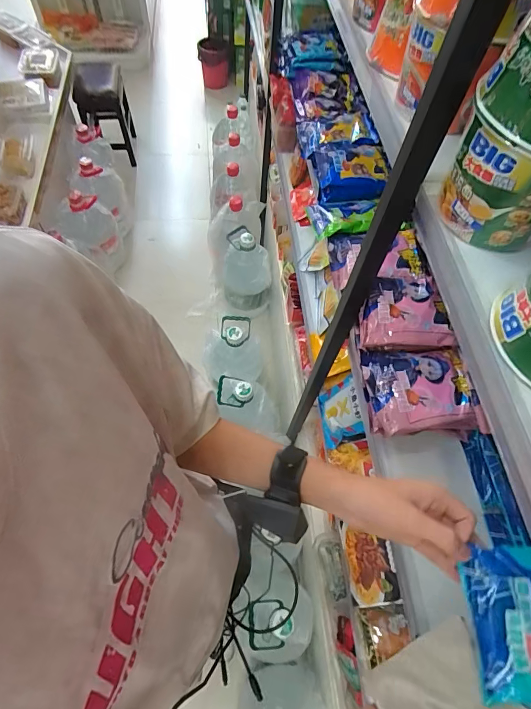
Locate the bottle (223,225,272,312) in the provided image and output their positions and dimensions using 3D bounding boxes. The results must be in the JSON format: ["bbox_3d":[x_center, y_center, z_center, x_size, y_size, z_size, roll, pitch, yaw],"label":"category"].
[{"bbox_3d":[-0.089,-0.384,1.801,0.211,0.342,0.222,-1,62,-5],"label":"bottle"}]

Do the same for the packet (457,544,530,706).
[{"bbox_3d":[0.231,0.245,0.356,0.079,0.012,0.121,-6,73,4],"label":"packet"}]

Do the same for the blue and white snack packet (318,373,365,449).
[{"bbox_3d":[0.167,0.123,0.871,0.051,0.160,0.131,-5,62,-7],"label":"blue and white snack packet"}]

